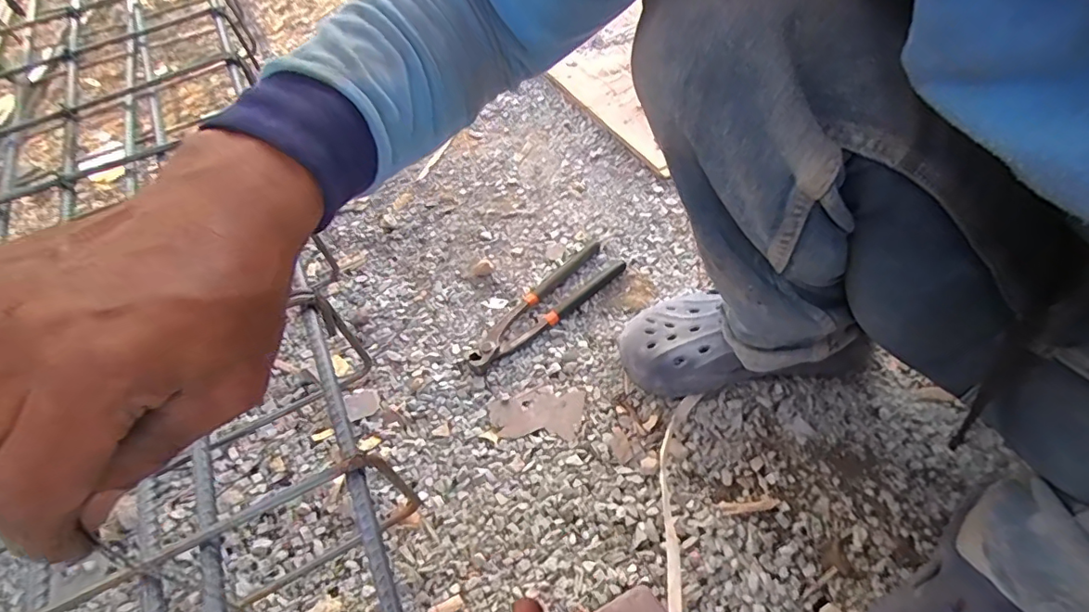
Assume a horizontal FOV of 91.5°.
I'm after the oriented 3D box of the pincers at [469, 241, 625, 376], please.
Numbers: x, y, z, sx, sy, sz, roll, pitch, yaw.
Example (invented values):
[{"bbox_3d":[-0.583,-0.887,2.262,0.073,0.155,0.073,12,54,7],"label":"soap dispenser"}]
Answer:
[{"bbox_3d":[-0.001,-0.003,0.612,0.219,0.021,0.057,-39,61,-21],"label":"pincers"}]

